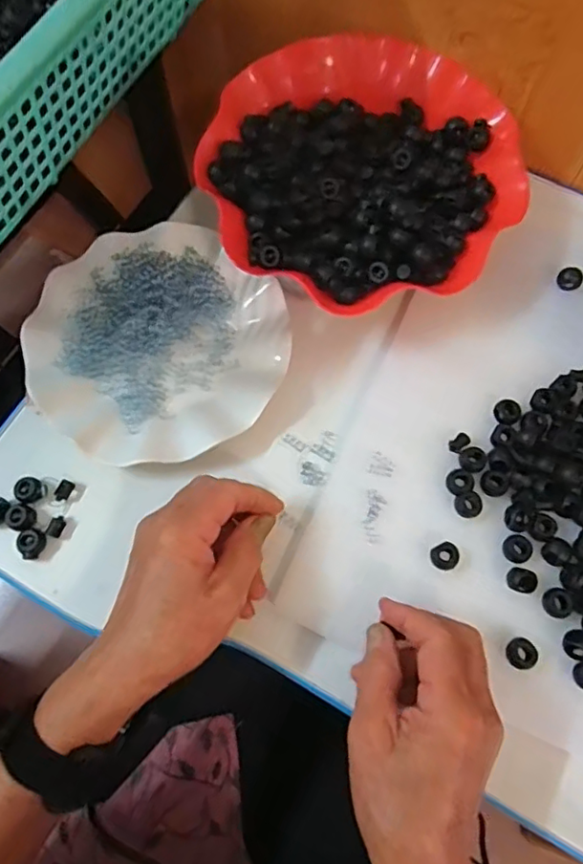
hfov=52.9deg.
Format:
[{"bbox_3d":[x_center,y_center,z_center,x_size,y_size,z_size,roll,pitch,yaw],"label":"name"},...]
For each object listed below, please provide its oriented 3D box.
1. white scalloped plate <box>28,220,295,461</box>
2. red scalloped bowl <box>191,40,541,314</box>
[{"bbox_3d":[-0.095,-0.063,0.419,0.175,0.020,0.173,0,70,0],"label":"white scalloped plate"},{"bbox_3d":[0.051,-0.184,0.438,0.216,0.059,0.212,0,70,0],"label":"red scalloped bowl"}]

